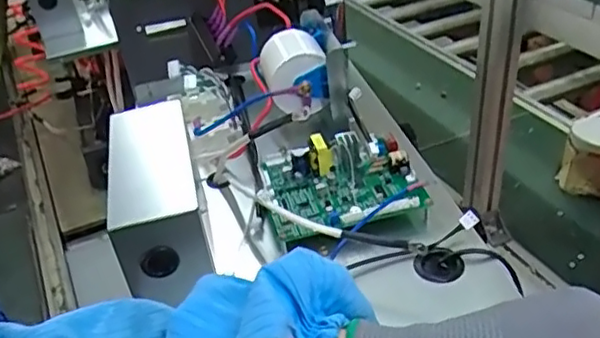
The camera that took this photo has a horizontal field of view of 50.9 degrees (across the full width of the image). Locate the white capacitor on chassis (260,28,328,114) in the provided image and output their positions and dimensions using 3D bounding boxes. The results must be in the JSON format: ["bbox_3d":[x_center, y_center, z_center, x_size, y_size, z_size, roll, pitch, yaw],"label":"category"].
[{"bbox_3d":[-0.007,-0.114,0.731,0.070,0.068,0.085,-10,35,-7],"label":"white capacitor on chassis"}]

